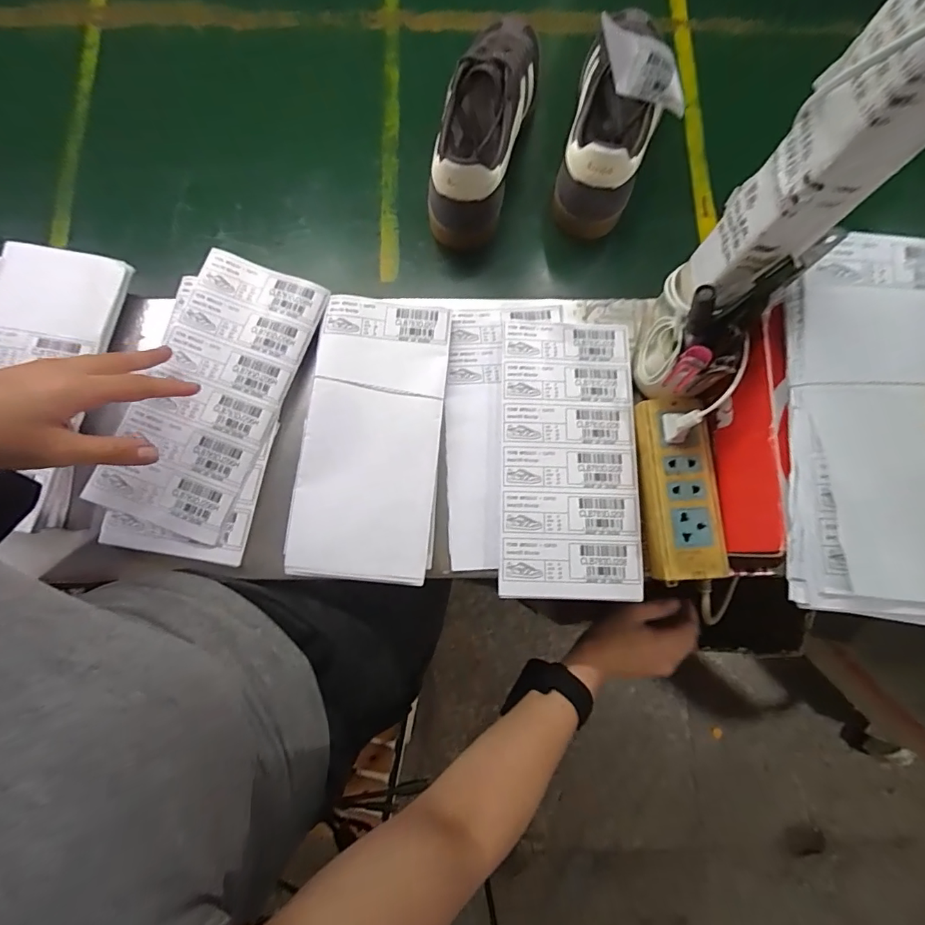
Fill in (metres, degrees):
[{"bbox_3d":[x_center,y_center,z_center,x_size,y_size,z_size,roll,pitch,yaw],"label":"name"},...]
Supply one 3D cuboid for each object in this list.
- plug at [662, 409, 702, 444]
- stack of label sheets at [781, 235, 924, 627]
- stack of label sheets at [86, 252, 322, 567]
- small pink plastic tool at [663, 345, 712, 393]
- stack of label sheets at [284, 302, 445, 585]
[{"bbox_3d":[0.180,-0.032,0.375,0.015,0.039,0.026,-1,78,0],"label":"plug"},{"bbox_3d":[0.291,-0.027,0.308,0.133,0.022,0.256,8,79,2],"label":"stack of label sheets"},{"bbox_3d":[-0.219,-0.053,0.406,0.124,0.021,0.265,14,80,3],"label":"stack of label sheets"},{"bbox_3d":[0.177,-0.075,0.363,0.021,0.051,0.010,21,71,5],"label":"small pink plastic tool"},{"bbox_3d":[-0.081,-0.025,0.408,0.121,0.013,0.248,4,79,1],"label":"stack of label sheets"}]

